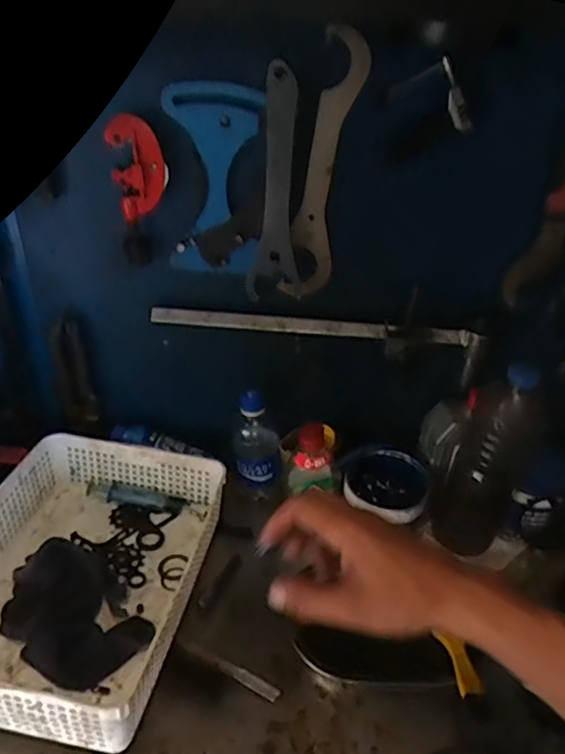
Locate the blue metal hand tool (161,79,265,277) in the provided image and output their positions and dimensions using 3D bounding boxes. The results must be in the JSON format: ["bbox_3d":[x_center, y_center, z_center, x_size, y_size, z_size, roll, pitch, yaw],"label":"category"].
[{"bbox_3d":[-0.075,-0.201,0.625,0.098,0.191,0.013,4,35,4],"label":"blue metal hand tool"}]

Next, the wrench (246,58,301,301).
[{"bbox_3d":[-0.007,-0.190,0.622,0.057,0.242,0.004,8,36,7],"label":"wrench"}]

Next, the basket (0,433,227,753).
[{"bbox_3d":[-0.220,0.210,0.659,0.242,0.092,0.329,8,35,9],"label":"basket"}]

